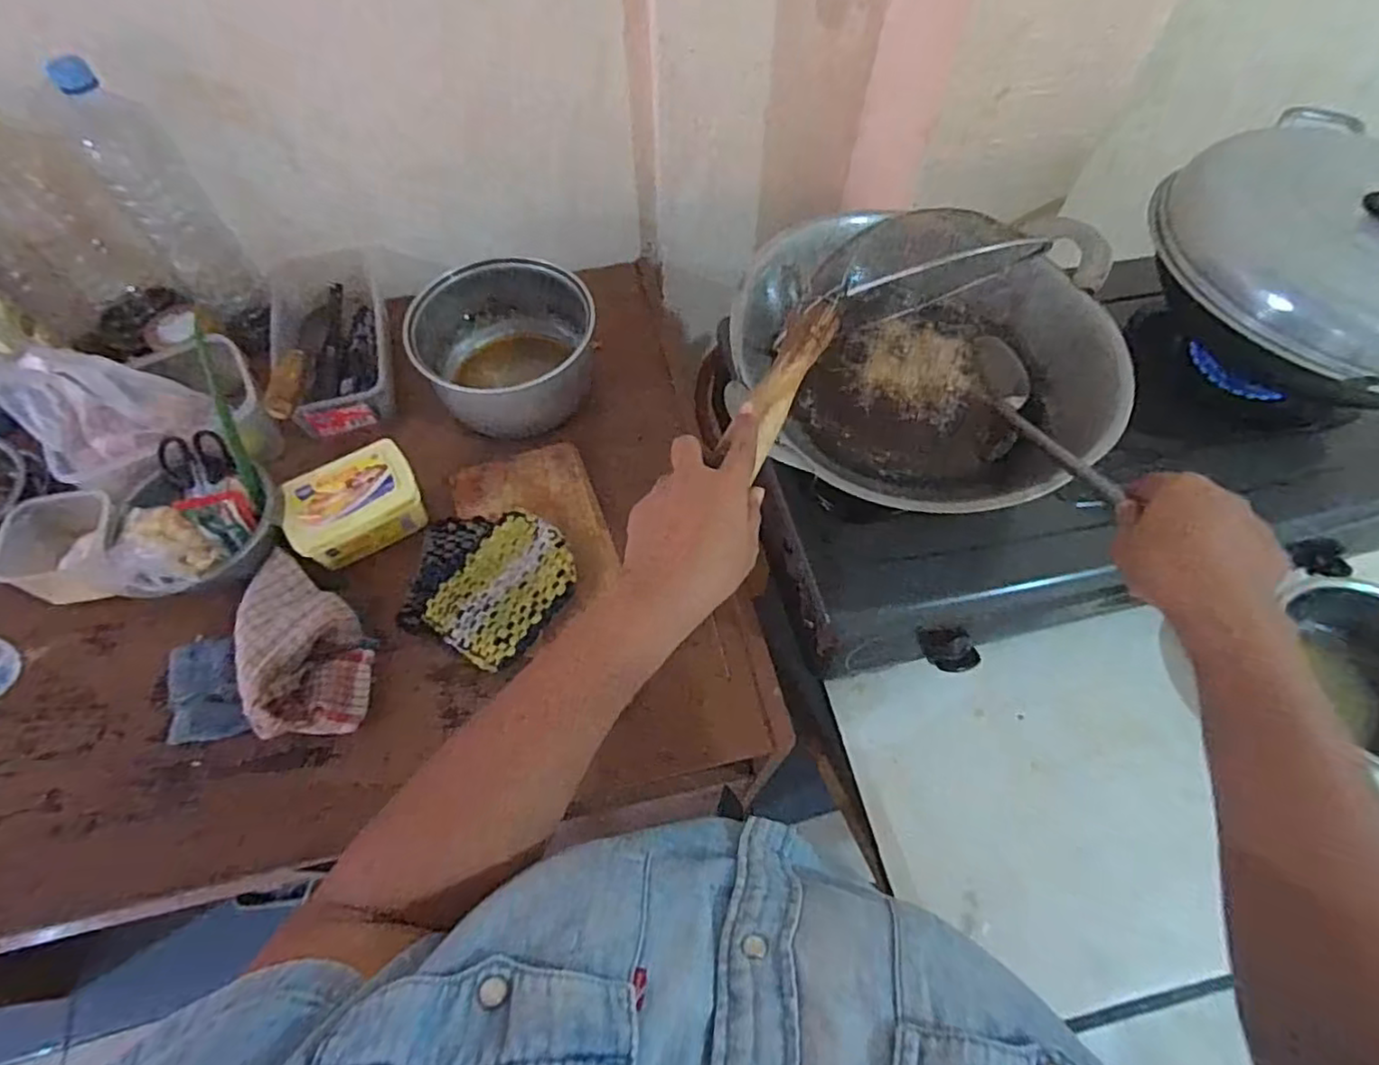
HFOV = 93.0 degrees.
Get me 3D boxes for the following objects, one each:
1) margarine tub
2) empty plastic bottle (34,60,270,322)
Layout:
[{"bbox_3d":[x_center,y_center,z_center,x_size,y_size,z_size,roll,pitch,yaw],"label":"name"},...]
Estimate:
[{"bbox_3d":[-0.355,-0.035,0.696,0.128,0.052,0.100,-29,65,-16],"label":"margarine tub"},{"bbox_3d":[-0.595,-0.376,0.733,0.081,0.270,0.096,-40,69,-20],"label":"empty plastic bottle"}]

